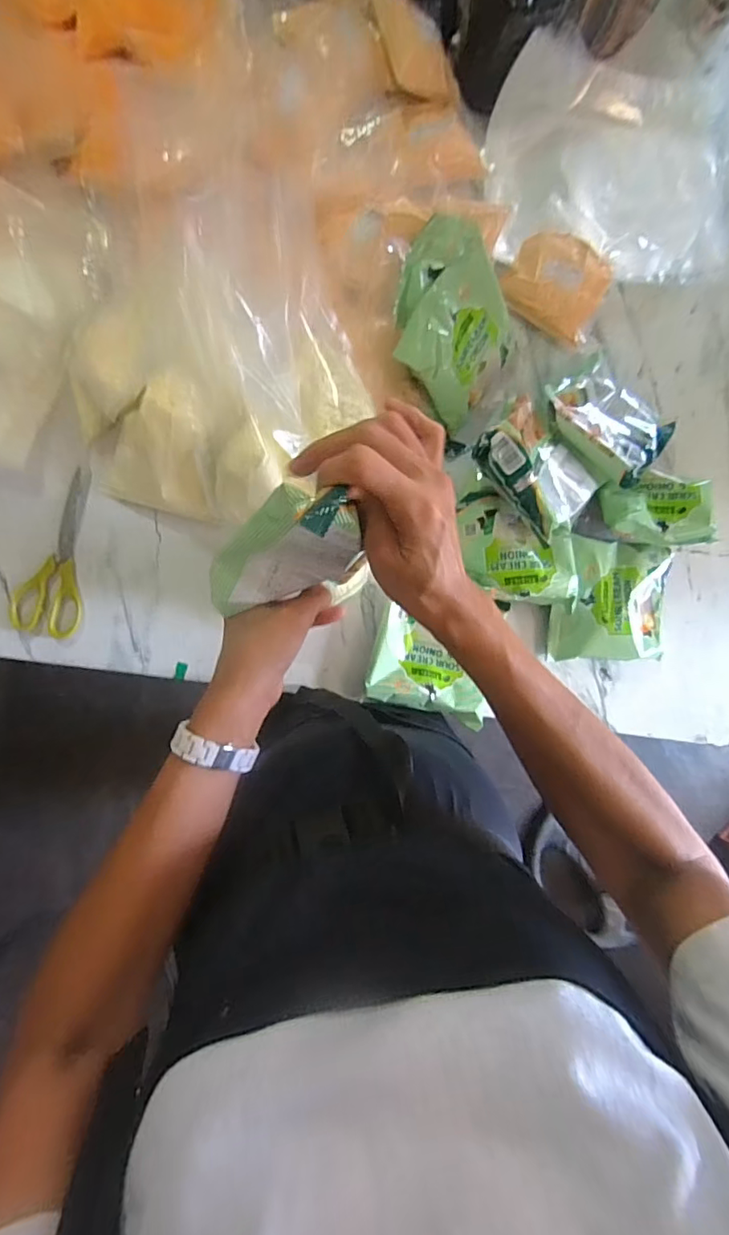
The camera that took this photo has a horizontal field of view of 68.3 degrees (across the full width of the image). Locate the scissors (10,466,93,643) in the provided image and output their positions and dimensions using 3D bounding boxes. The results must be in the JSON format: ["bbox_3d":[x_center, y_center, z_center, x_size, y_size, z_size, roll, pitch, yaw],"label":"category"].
[{"bbox_3d":[-0.339,-0.071,0.583,0.066,0.015,0.180,3,88,-6],"label":"scissors"}]

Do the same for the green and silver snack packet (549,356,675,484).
[{"bbox_3d":[0.286,-0.234,0.629,0.138,0.020,0.135,41,65,8],"label":"green and silver snack packet"}]

